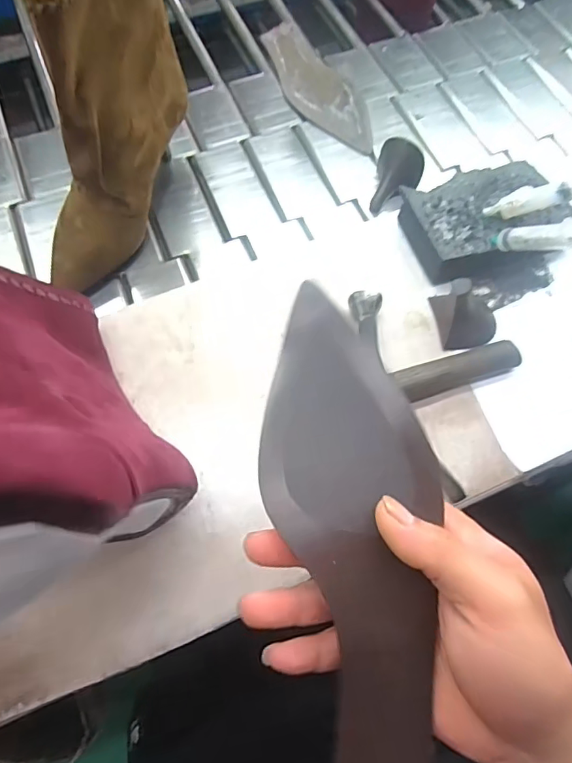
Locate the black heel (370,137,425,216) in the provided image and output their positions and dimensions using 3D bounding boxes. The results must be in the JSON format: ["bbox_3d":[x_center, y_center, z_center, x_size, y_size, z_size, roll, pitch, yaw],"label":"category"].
[{"bbox_3d":[0.118,-0.213,0.526,0.045,0.045,0.057,10,65,3],"label":"black heel"}]

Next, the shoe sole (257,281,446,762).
[{"bbox_3d":[0.035,0.075,0.241,0.079,0.015,0.241,-8,81,-6],"label":"shoe sole"}]

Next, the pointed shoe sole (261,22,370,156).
[{"bbox_3d":[0.033,-0.356,0.608,0.076,0.014,0.237,-29,69,-14],"label":"pointed shoe sole"}]

